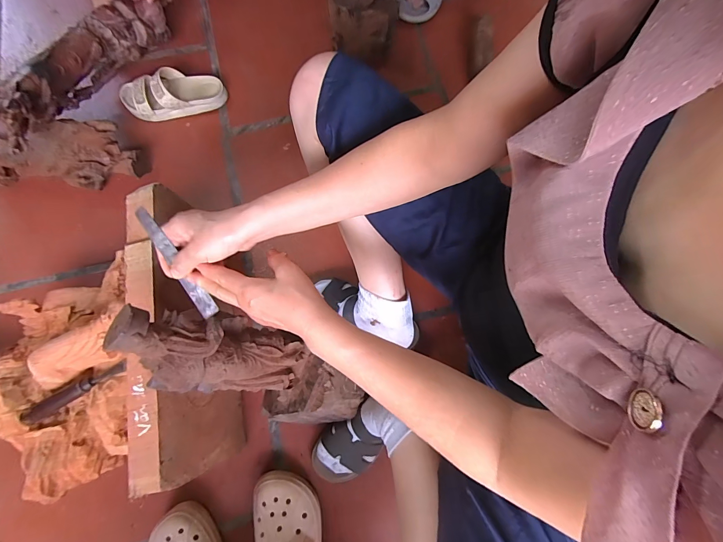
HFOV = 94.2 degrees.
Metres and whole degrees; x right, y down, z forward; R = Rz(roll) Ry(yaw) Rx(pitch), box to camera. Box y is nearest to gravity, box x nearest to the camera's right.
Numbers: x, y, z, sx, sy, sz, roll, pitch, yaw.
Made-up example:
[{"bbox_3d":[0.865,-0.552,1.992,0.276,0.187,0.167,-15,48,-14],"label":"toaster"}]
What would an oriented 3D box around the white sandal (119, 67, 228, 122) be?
[{"bbox_3d":[-0.432,-0.404,0.754,0.229,0.068,0.085,-10,75,-2],"label":"white sandal"}]

